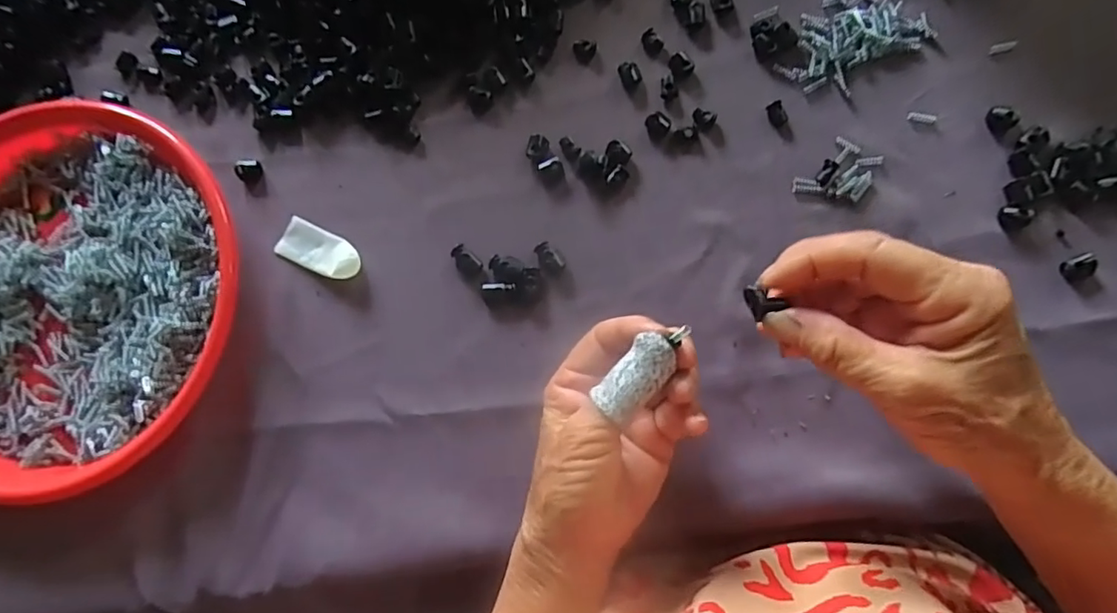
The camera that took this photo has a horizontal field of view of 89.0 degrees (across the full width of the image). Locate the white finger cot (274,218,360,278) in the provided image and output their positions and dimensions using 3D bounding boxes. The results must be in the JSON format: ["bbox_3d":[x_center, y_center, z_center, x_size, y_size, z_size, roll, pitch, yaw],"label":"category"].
[{"bbox_3d":[-0.149,-0.035,0.354,0.055,0.009,0.026,25,85,7],"label":"white finger cot"}]

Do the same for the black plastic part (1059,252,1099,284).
[{"bbox_3d":[0.291,-0.021,0.316,0.015,0.010,0.014,-24,82,1],"label":"black plastic part"}]

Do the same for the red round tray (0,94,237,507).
[{"bbox_3d":[-0.311,-0.012,0.353,0.237,0.029,0.226,-1,83,5],"label":"red round tray"}]

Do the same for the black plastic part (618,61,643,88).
[{"bbox_3d":[0.045,-0.146,0.356,0.013,0.004,0.016,-21,82,2],"label":"black plastic part"}]

